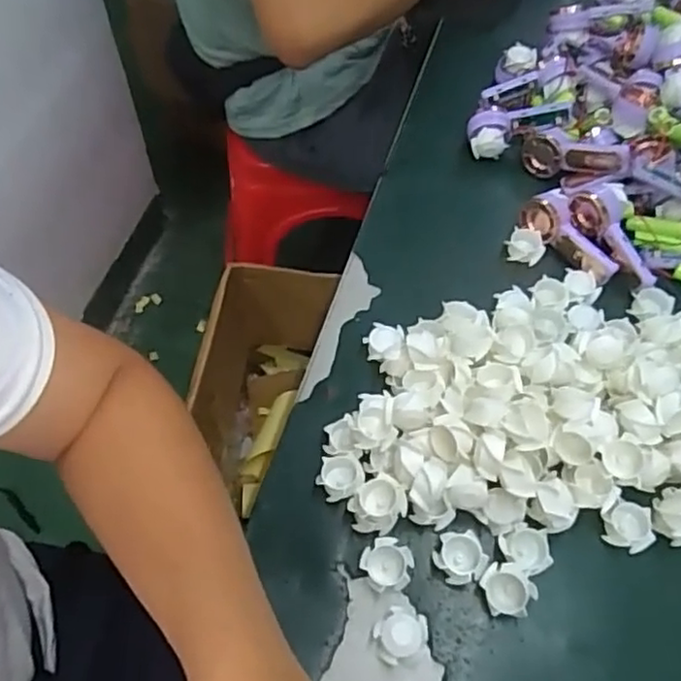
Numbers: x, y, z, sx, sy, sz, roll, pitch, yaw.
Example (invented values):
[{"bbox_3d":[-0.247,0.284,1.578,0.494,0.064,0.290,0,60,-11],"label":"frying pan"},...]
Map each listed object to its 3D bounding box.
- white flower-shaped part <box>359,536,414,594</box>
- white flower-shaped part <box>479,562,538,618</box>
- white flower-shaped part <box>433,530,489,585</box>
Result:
[{"bbox_3d":[0.030,0.143,0.422,0.032,0.013,0.030,0,58,-1],"label":"white flower-shaped part"},{"bbox_3d":[0.104,0.156,0.413,0.032,0.023,0.030,0,58,-1],"label":"white flower-shaped part"},{"bbox_3d":[0.076,0.140,0.426,0.030,0.017,0.031,0,58,-1],"label":"white flower-shaped part"}]

